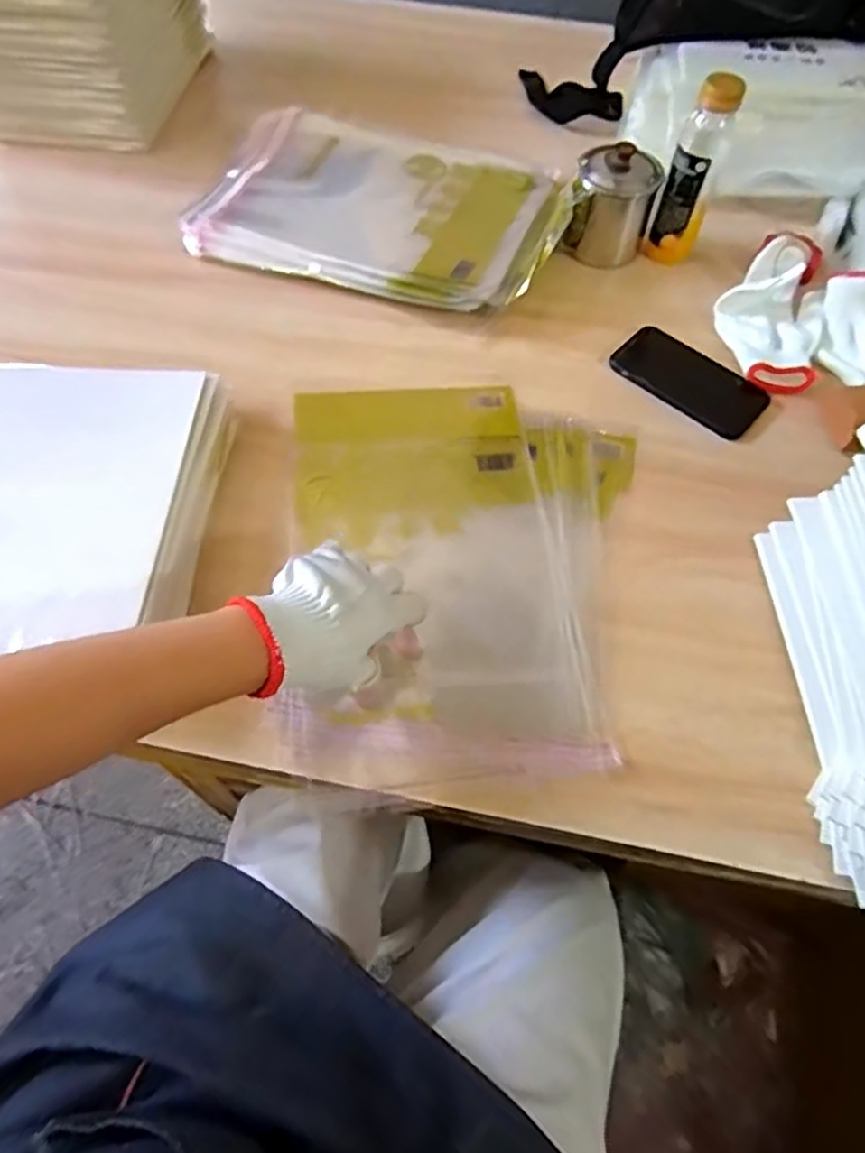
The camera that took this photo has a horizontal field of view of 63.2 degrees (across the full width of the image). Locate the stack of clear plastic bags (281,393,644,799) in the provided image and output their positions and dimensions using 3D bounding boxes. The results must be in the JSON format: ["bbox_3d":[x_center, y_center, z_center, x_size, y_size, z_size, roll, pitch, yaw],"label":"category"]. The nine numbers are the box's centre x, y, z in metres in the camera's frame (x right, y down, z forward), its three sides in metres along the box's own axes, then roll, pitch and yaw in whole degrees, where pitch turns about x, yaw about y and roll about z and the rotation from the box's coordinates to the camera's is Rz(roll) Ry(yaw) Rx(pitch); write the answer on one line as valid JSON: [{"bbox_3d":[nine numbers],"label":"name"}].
[{"bbox_3d":[0.027,-0.012,0.592,0.284,0.017,0.376,-1,62,-2],"label":"stack of clear plastic bags"}]

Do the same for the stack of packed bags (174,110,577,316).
[{"bbox_3d":[-0.049,-0.422,0.798,0.399,0.046,0.264,15,61,7],"label":"stack of packed bags"}]

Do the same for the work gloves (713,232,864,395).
[{"bbox_3d":[0.390,-0.280,0.731,0.174,0.058,0.210,-8,60,-6],"label":"work gloves"}]

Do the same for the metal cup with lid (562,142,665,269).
[{"bbox_3d":[0.199,-0.412,0.773,0.085,0.107,0.086,1,60,-1],"label":"metal cup with lid"}]

